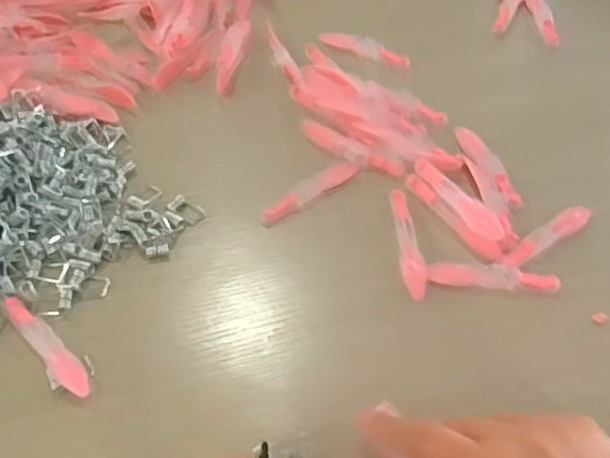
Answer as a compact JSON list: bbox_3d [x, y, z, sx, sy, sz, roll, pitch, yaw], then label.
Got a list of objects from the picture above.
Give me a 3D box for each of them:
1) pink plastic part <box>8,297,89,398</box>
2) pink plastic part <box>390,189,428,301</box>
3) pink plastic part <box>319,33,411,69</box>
[{"bbox_3d":[-0.143,0.063,0.359,0.014,0.005,0.078,-38,63,-23],"label":"pink plastic part"},{"bbox_3d":[0.064,0.008,0.401,0.013,0.007,0.077,-4,56,-3],"label":"pink plastic part"},{"bbox_3d":[0.048,-0.146,0.527,0.078,0.014,0.013,25,59,17],"label":"pink plastic part"}]

